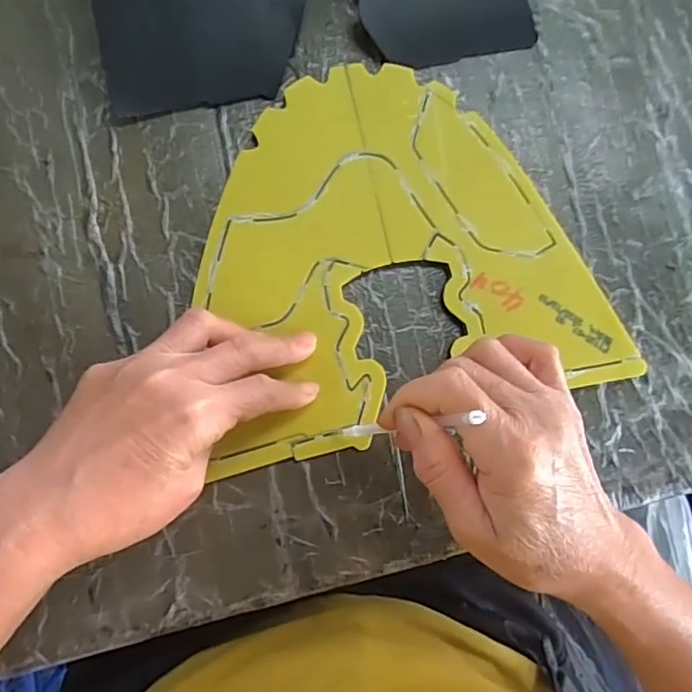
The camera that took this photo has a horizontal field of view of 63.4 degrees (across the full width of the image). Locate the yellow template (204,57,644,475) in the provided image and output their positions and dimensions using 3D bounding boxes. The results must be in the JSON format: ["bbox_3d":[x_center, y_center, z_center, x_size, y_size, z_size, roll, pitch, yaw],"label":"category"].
[{"bbox_3d":[0.032,-0.057,0.325,0.232,0.008,0.209,-11,86,-8],"label":"yellow template"}]

